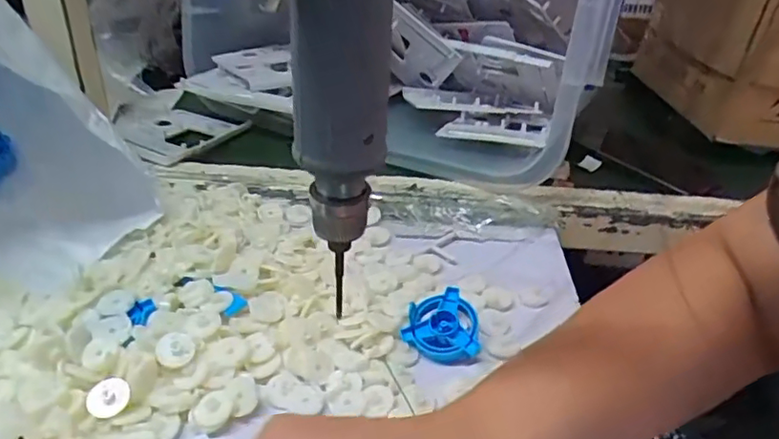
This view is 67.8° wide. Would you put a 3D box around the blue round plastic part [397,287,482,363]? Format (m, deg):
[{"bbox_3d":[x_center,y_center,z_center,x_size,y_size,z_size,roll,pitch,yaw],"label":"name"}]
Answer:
[{"bbox_3d":[0.038,0.077,0.406,0.052,0.014,0.052,0,54,0],"label":"blue round plastic part"}]

